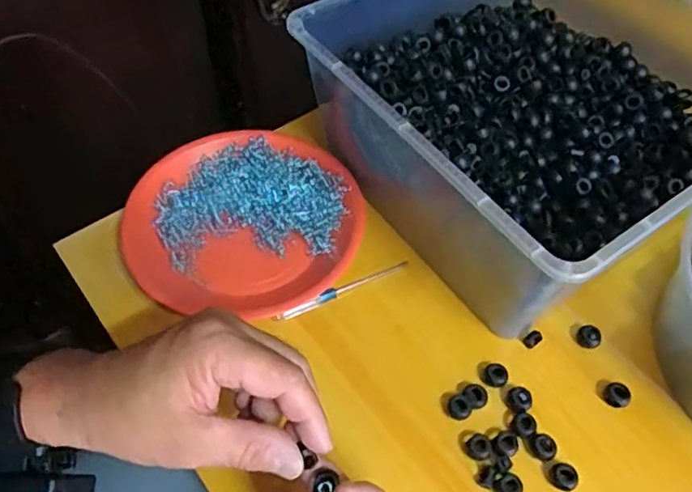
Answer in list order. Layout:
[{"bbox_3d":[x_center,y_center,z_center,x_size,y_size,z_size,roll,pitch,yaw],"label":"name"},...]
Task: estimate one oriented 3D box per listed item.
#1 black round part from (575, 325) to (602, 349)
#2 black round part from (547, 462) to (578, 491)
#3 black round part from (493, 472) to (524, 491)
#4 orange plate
[{"bbox_3d":[0.190,0.072,0.460,0.017,0.013,0.018,1,55,-2],"label":"black round part"},{"bbox_3d":[0.147,0.157,0.397,0.017,0.009,0.018,1,55,-2],"label":"black round part"},{"bbox_3d":[0.109,0.162,0.392,0.018,0.006,0.018,1,55,-2],"label":"black round part"},{"bbox_3d":[-0.085,-0.022,0.516,0.194,0.035,0.182,1,55,-2],"label":"orange plate"}]

